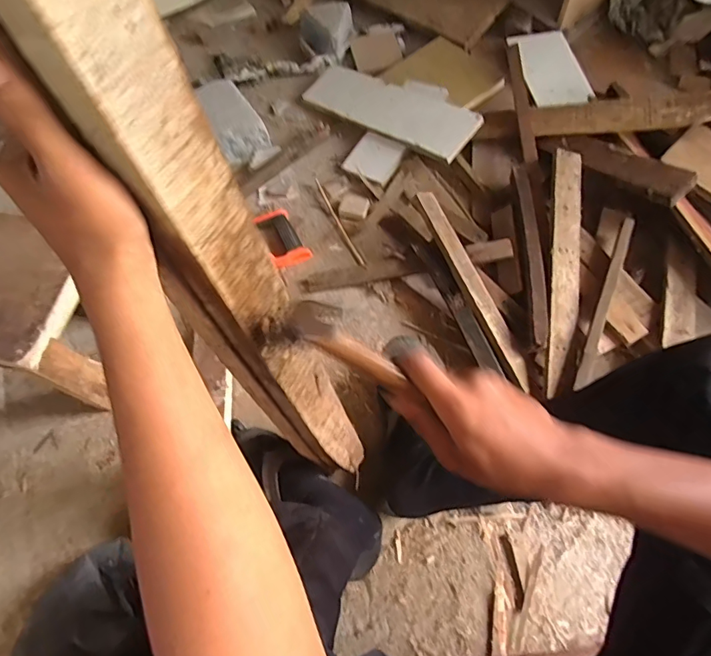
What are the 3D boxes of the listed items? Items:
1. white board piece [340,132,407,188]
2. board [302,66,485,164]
[{"bbox_3d":[0.035,-0.356,0.987,0.120,0.016,0.108,29,79,28],"label":"white board piece"},{"bbox_3d":[0.071,-0.470,1.013,0.394,0.014,0.132,33,81,23],"label":"board"}]

